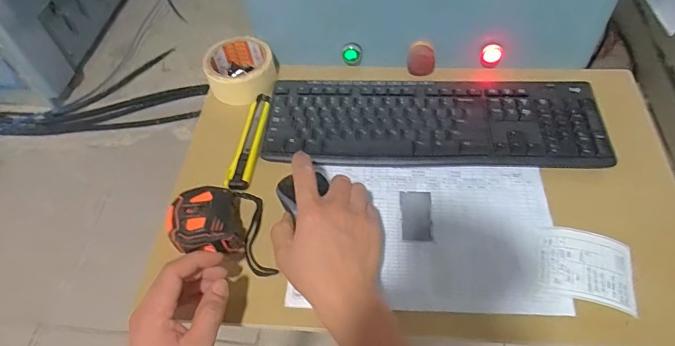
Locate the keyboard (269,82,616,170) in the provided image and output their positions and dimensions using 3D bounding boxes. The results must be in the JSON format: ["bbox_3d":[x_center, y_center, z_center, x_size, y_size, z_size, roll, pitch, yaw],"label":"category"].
[{"bbox_3d":[0.123,-0.069,0.588,0.425,0.022,0.136,0,55,5],"label":"keyboard"}]

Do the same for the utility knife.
[{"bbox_3d":[-0.114,-0.043,0.591,0.028,0.011,0.157,5,55,8],"label":"utility knife"}]

